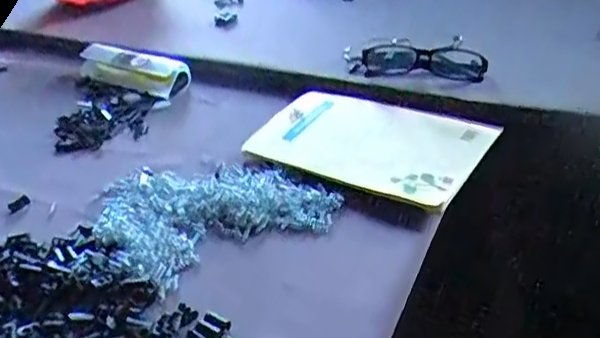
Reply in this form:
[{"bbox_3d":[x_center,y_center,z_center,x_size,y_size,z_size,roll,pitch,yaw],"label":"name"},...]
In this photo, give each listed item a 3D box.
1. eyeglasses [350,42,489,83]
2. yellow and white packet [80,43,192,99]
[{"bbox_3d":[0.129,-0.116,0.644,0.138,0.031,0.044,10,39,24],"label":"eyeglasses"},{"bbox_3d":[-0.199,-0.118,0.710,0.147,0.034,0.044,13,40,28],"label":"yellow and white packet"}]

